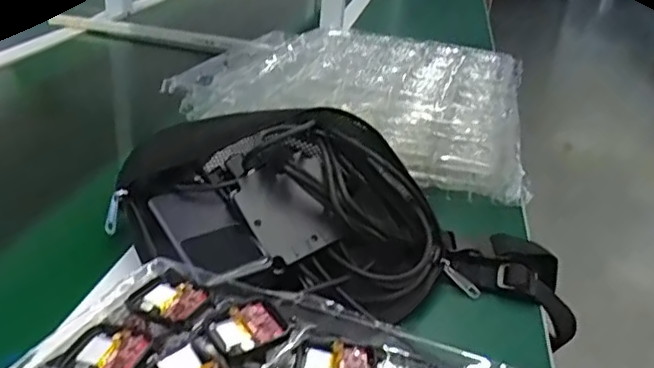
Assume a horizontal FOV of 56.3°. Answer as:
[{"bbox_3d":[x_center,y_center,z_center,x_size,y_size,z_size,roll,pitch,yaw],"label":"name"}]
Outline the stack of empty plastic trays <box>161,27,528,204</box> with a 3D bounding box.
[{"bbox_3d":[0.047,-0.120,0.773,0.392,0.090,0.307,11,27,12],"label":"stack of empty plastic trays"}]

